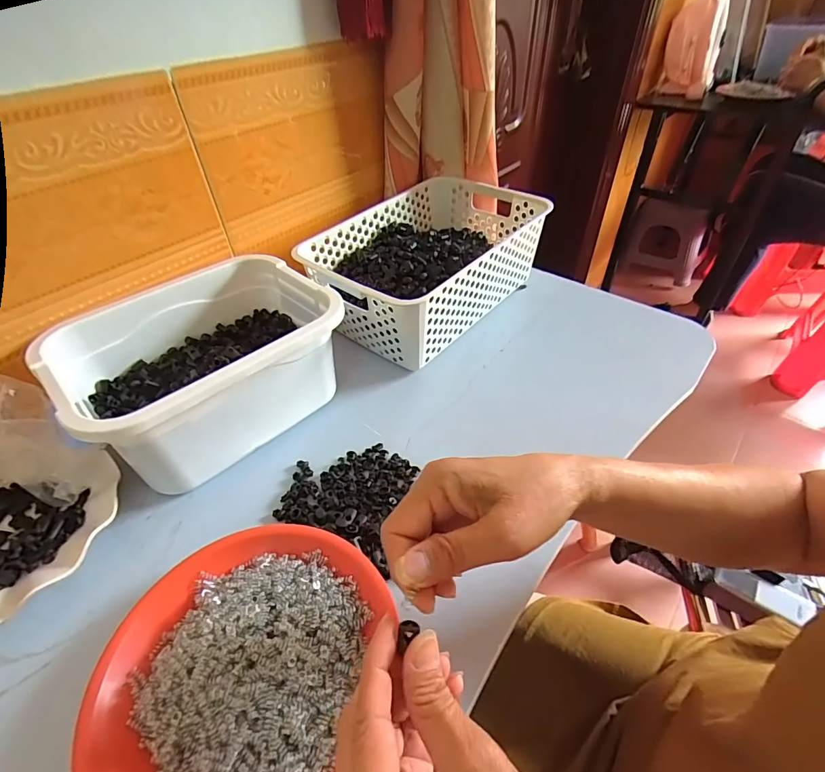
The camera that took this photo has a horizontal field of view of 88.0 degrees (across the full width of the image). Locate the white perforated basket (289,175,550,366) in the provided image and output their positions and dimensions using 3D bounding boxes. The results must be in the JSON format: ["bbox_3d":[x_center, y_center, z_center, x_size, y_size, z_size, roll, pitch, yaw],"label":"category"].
[{"bbox_3d":[0.021,-0.162,0.591,0.202,0.127,0.304,31,53,30],"label":"white perforated basket"}]

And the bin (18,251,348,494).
[{"bbox_3d":[-0.207,-0.020,0.449,0.246,0.121,0.188,-35,53,-29],"label":"bin"}]

